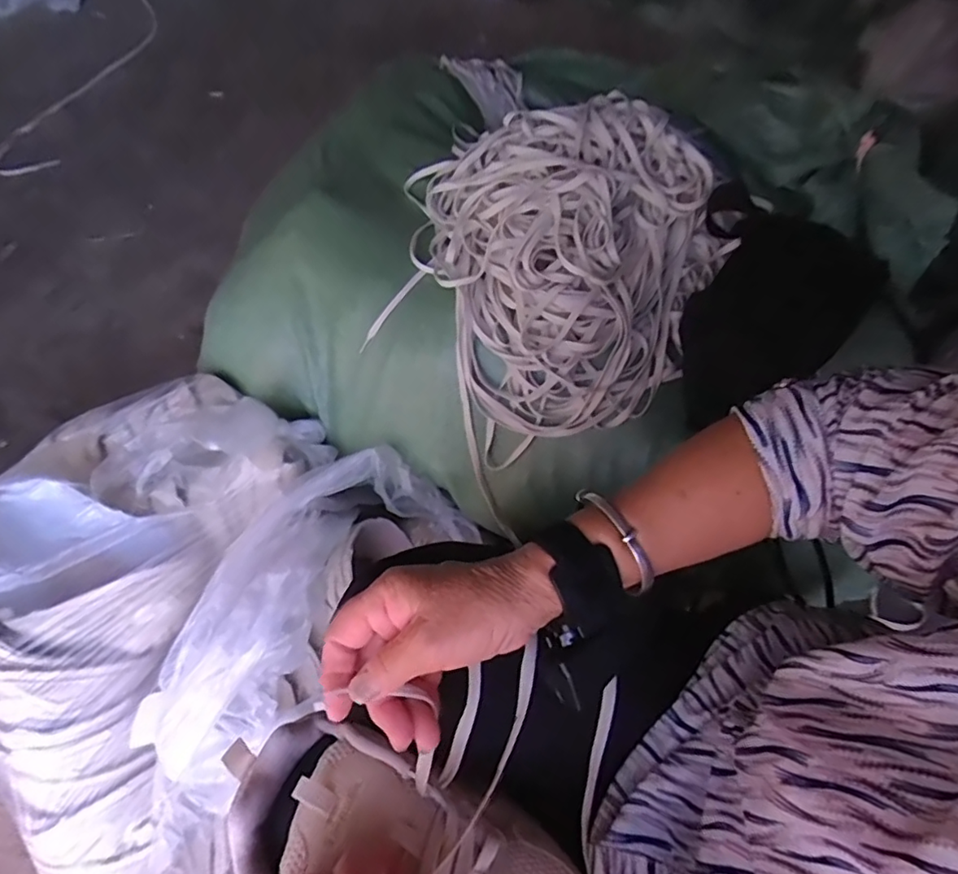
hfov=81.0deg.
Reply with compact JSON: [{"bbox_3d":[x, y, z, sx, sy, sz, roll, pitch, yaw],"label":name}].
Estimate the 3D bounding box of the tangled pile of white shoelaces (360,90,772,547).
[{"bbox_3d":[0.066,-0.200,0.613,0.363,0.171,0.383,-32,65,-17],"label":"tangled pile of white shoelaces"}]

